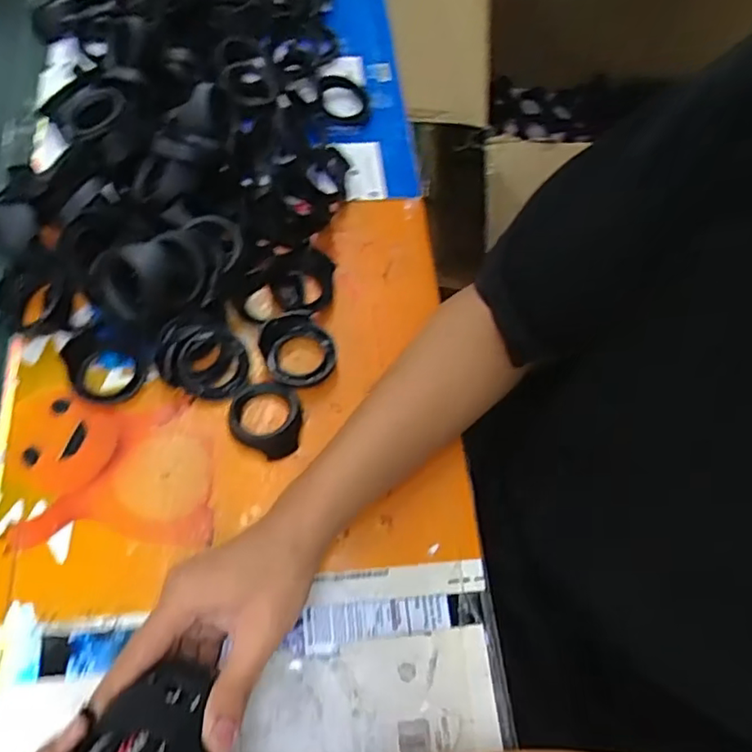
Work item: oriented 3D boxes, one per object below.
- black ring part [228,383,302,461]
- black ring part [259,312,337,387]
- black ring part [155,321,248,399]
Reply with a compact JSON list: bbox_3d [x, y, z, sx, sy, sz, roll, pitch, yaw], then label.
[{"bbox_3d":[-0.091,0.036,0.494,0.057,0.020,0.064,-13,69,-11],"label":"black ring part"},{"bbox_3d":[-0.066,-0.022,0.514,0.059,0.019,0.064,2,66,-5],"label":"black ring part"},{"bbox_3d":[-0.145,-0.013,0.495,0.068,0.034,0.051,17,66,1],"label":"black ring part"}]

